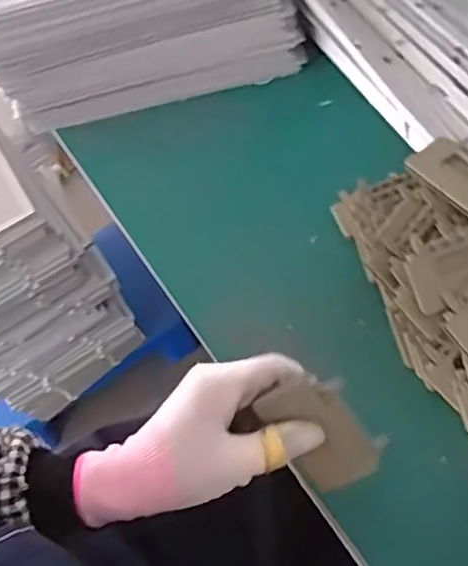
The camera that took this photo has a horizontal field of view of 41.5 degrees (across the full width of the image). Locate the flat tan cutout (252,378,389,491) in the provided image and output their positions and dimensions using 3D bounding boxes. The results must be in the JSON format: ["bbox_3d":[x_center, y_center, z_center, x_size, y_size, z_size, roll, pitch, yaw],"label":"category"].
[{"bbox_3d":[0.056,0.093,0.380,0.052,0.004,0.084,-34,109,15],"label":"flat tan cutout"}]

